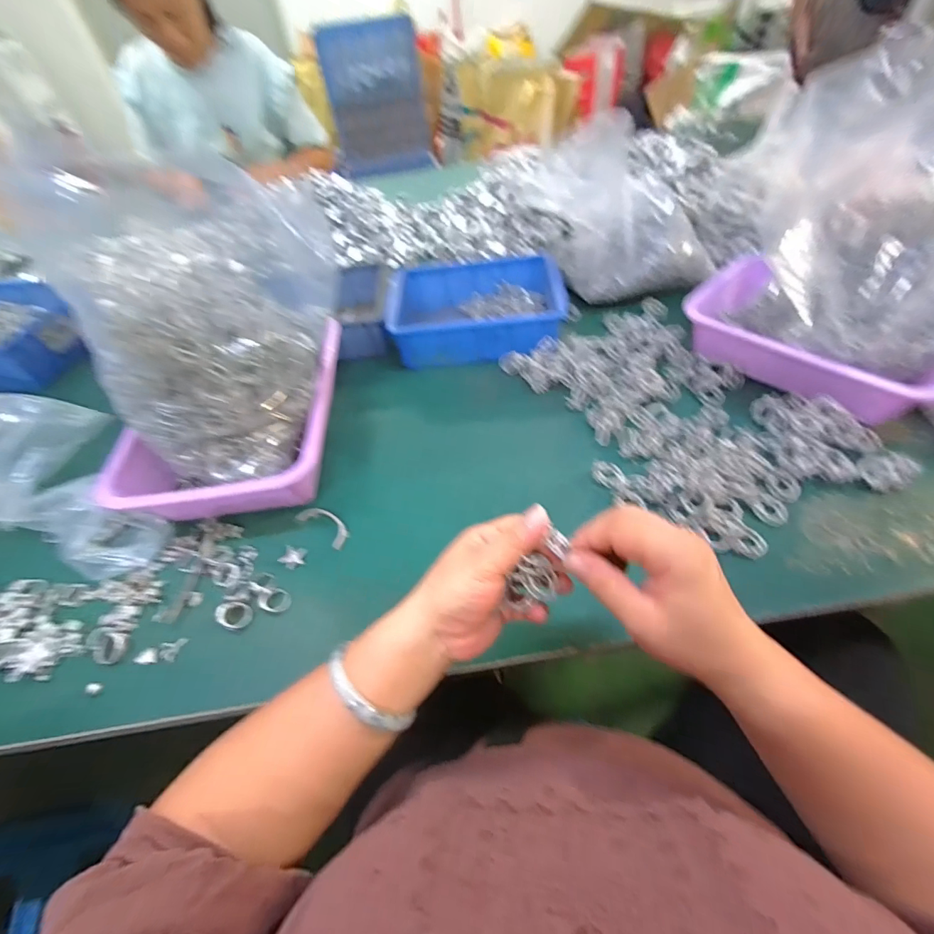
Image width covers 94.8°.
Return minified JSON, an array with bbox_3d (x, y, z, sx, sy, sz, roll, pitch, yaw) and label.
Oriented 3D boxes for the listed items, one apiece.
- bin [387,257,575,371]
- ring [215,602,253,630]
[{"bbox_3d":[0.015,-0.240,0.654,0.249,0.075,0.198,1,52,7],"label":"bin"},{"bbox_3d":[-0.221,0.139,0.407,0.028,0.013,0.024,10,54,13],"label":"ring"}]

